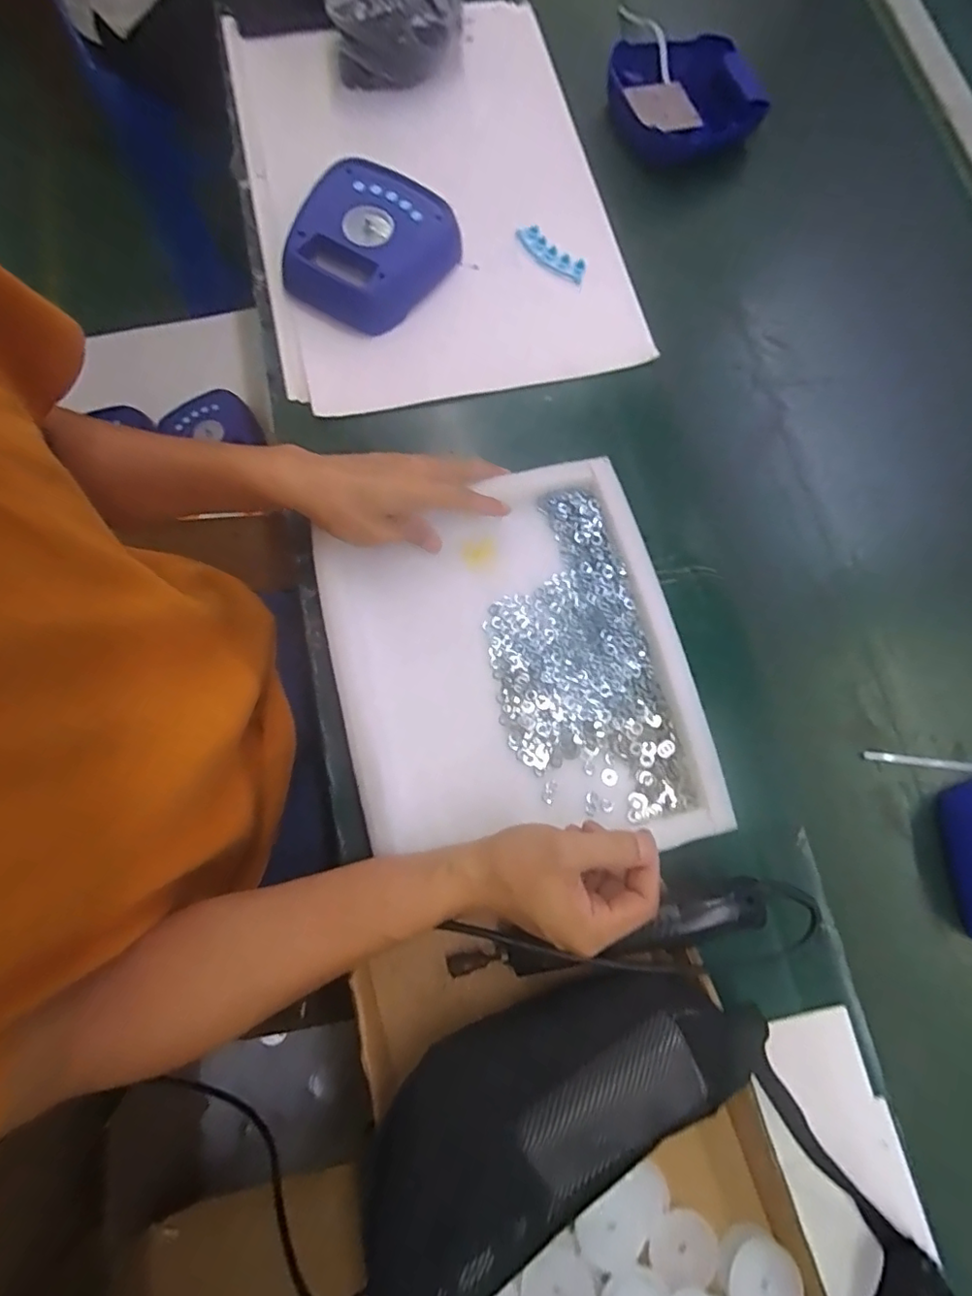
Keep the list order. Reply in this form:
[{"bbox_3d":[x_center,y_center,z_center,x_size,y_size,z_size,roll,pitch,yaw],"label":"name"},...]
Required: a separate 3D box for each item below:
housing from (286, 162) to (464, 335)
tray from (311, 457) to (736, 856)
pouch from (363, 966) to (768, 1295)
[{"bbox_3d":[-0.117,-0.426,0.610,0.157,0.043,0.173,21,76,3],"label":"housing"},{"bbox_3d":[0.021,0.015,0.500,0.284,0.028,0.331,-14,76,-6],"label":"tray"},{"bbox_3d":[0.064,0.334,0.415,0.305,0.050,0.126,-25,78,-8],"label":"pouch"}]

